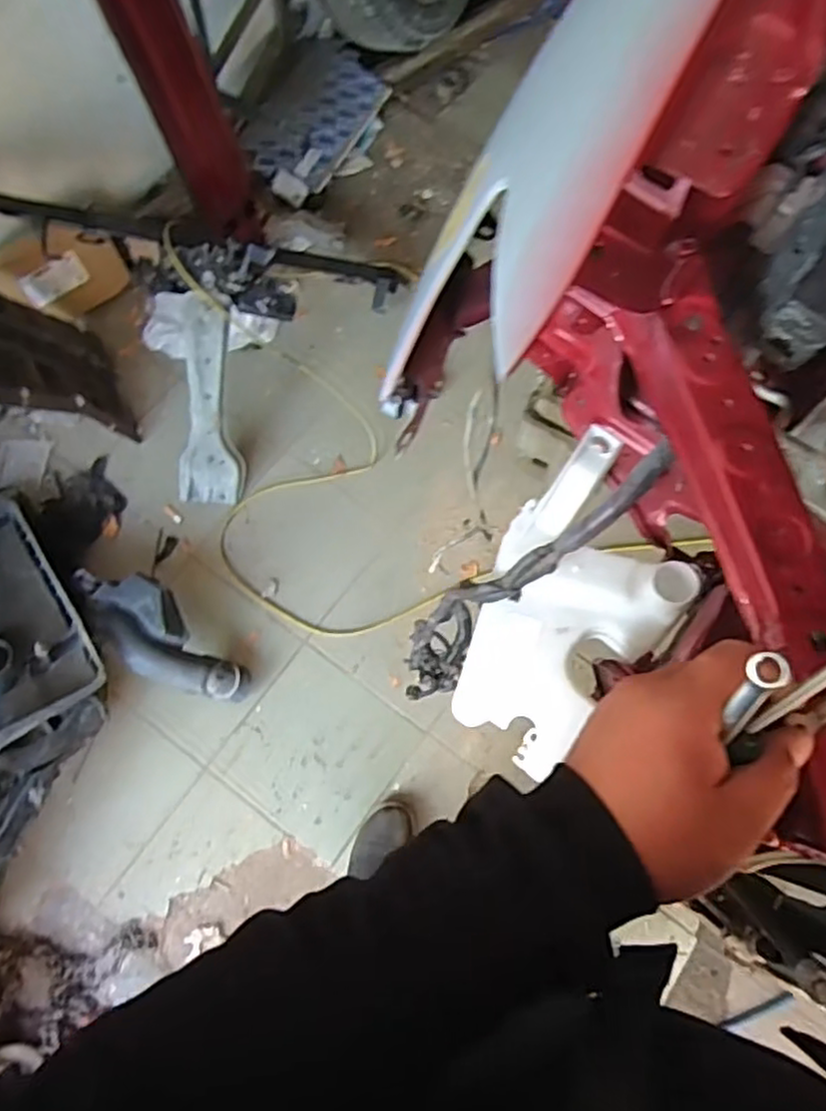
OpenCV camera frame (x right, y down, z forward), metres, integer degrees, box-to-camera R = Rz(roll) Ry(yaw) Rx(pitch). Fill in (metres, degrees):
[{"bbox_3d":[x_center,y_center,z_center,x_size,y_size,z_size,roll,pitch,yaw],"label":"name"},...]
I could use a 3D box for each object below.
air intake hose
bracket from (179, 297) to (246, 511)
[{"bbox_3d":[-0.488,0.162,1.369,0.153,0.128,0.371,-43,78,-13],"label":"air intake hose"},{"bbox_3d":[-0.412,-0.301,1.429,0.120,0.059,0.412,5,115,1],"label":"bracket"}]

